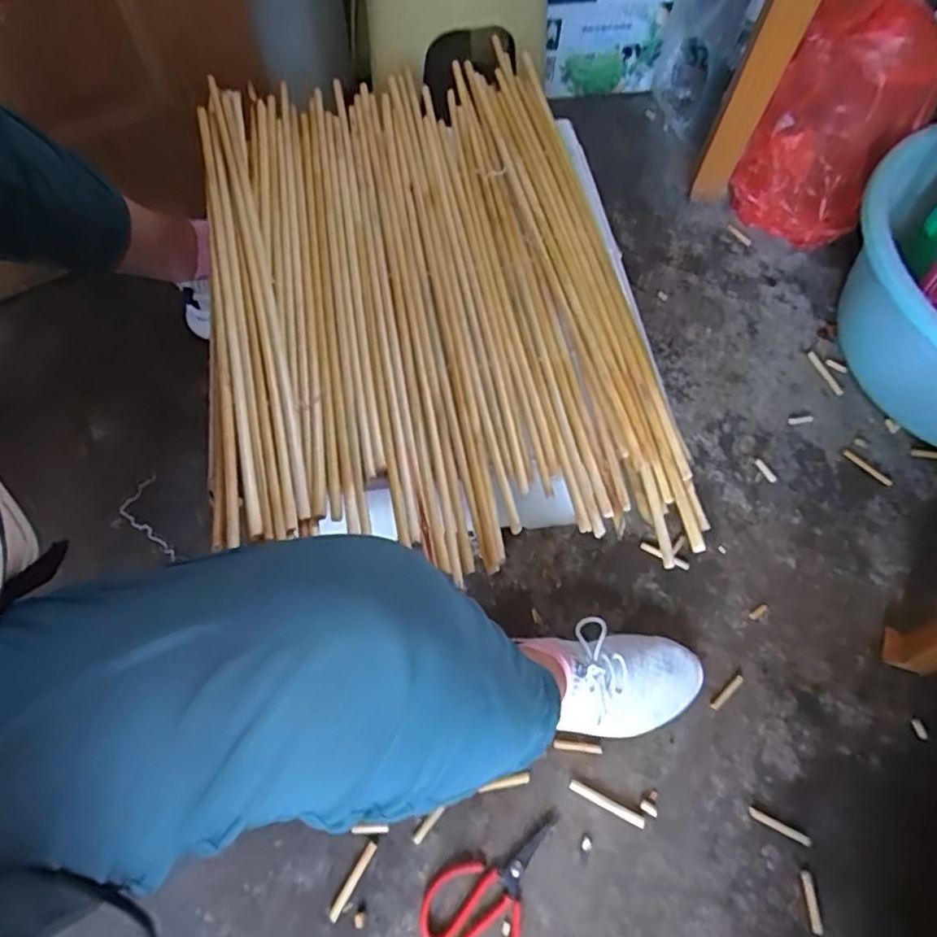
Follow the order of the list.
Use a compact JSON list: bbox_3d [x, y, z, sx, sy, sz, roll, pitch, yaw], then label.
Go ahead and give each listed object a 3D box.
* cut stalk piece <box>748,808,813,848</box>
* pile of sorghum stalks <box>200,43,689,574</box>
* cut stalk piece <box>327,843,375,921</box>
[{"bbox_3d":[0.315,0.364,0.624,0.065,0.012,0.009,26,65,10],"label":"cut stalk piece"},{"bbox_3d":[-0.056,-0.186,0.606,0.387,0.044,0.581,-9,64,-7],"label":"pile of sorghum stalks"},{"bbox_3d":[-0.112,0.398,0.594,0.010,0.004,0.071,28,66,11],"label":"cut stalk piece"}]

